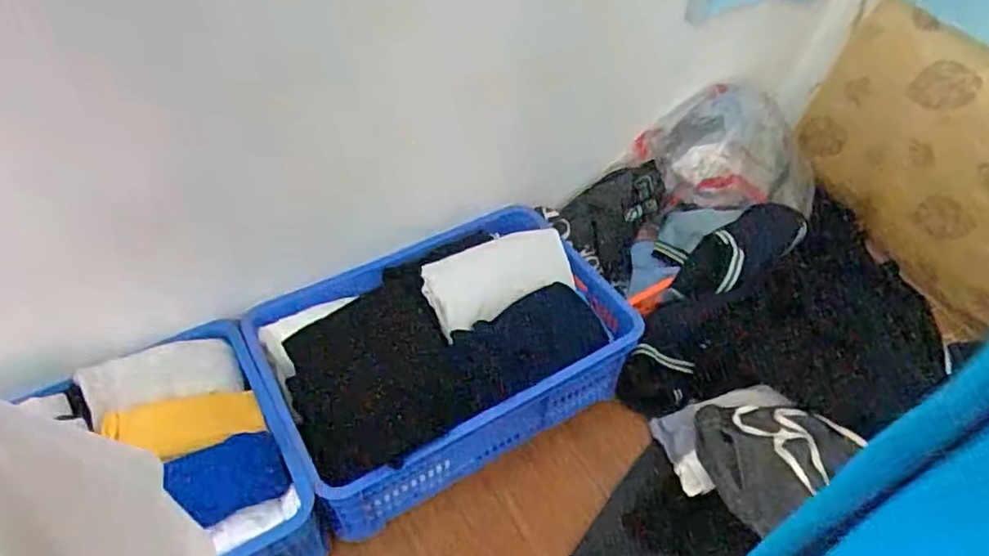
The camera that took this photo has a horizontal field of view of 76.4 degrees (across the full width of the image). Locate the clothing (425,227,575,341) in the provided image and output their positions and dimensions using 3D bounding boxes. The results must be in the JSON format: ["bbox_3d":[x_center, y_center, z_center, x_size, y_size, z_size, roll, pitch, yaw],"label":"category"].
[{"bbox_3d":[0.008,-0.010,1.154,0.266,0.049,0.142,-19,56,-19],"label":"clothing"}]

